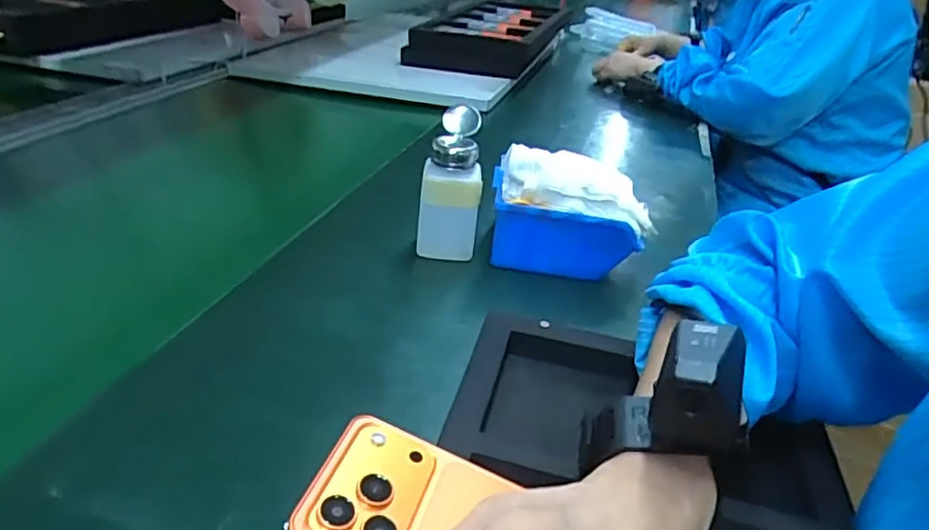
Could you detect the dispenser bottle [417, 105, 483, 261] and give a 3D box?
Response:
[{"bbox_3d":[-0.012,-0.069,0.555,0.051,0.128,0.051,4,29,-1],"label":"dispenser bottle"}]

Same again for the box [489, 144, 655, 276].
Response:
[{"bbox_3d":[0.098,-0.053,0.576,0.137,0.097,0.089,5,29,2],"label":"box"}]

